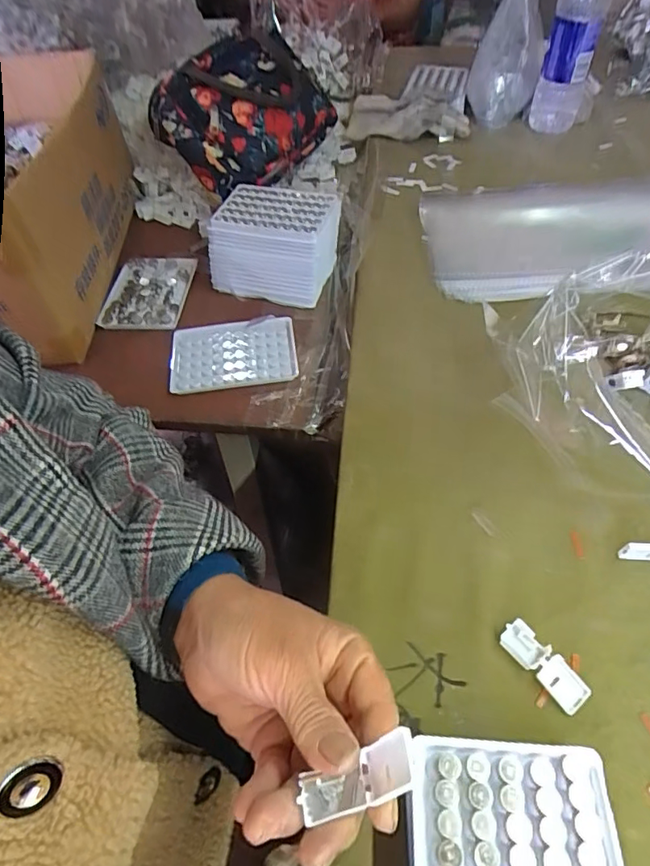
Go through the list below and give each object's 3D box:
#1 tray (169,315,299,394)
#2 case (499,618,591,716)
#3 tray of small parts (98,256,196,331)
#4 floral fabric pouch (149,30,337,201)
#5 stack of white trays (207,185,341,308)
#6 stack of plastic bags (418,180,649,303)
[{"bbox_3d":[-0.096,-0.082,0.548,0.129,0.015,0.090,-7,52,-3],"label":"tray"},{"bbox_3d":[0.132,0.139,0.312,0.020,0.012,0.054,-34,58,-21],"label":"case"},{"bbox_3d":[-0.209,-0.167,0.616,0.093,0.013,0.122,2,52,4],"label":"tray of small parts"},{"bbox_3d":[-0.103,-0.426,0.702,0.162,0.129,0.228,21,56,18],"label":"floral fabric pouch"},{"bbox_3d":[-0.056,-0.219,0.596,0.135,0.083,0.109,11,54,11],"label":"stack of white trays"},{"bbox_3d":[0.290,-0.211,0.568,0.345,0.034,0.183,-3,52,2],"label":"stack of plastic bags"}]

